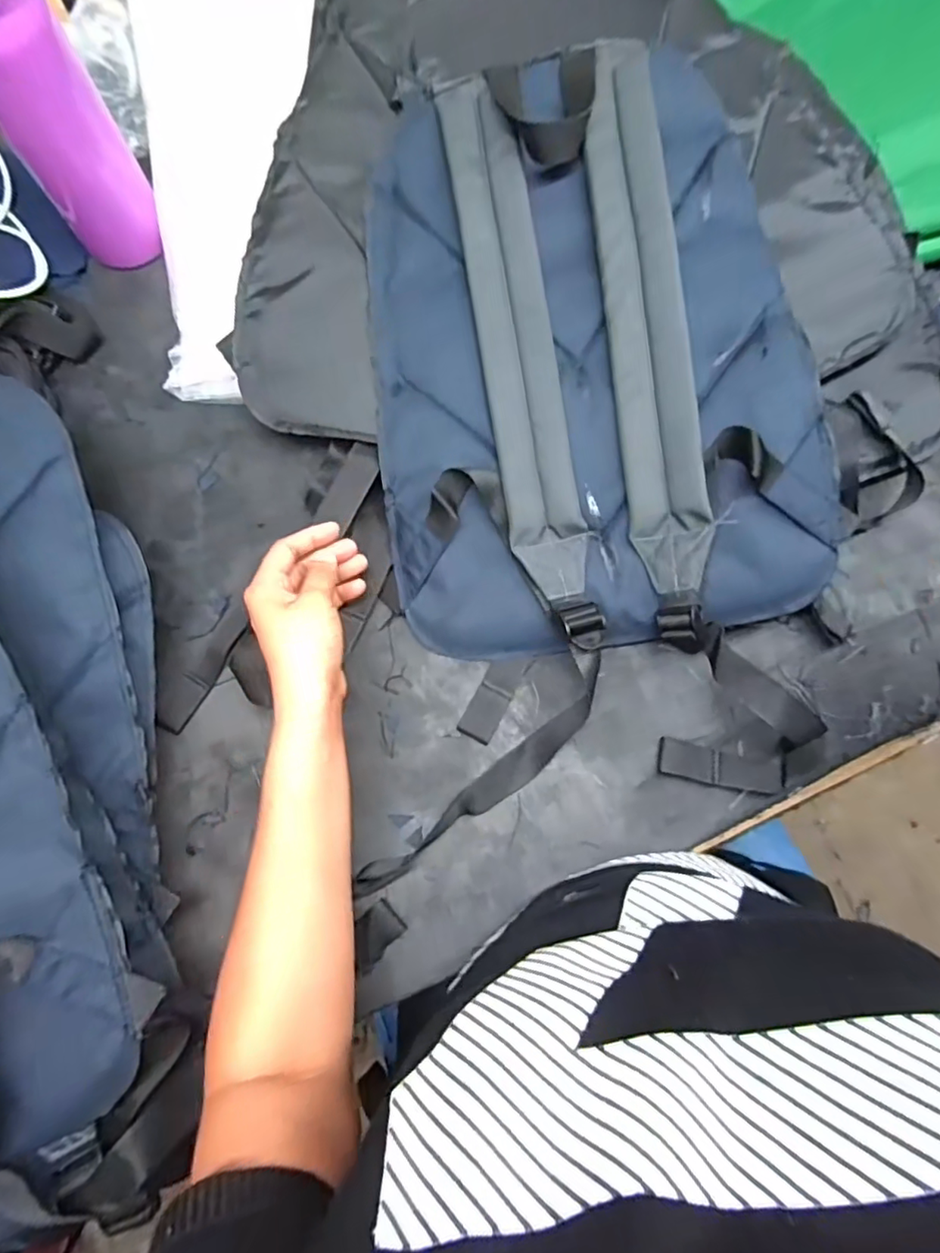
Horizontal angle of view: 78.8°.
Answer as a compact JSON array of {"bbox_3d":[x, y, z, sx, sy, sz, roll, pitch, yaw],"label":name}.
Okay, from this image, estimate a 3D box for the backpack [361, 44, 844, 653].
[{"bbox_3d":[0.085,-0.202,0.430,0.313,0.094,0.420,-3,80,0],"label":"backpack"}]

